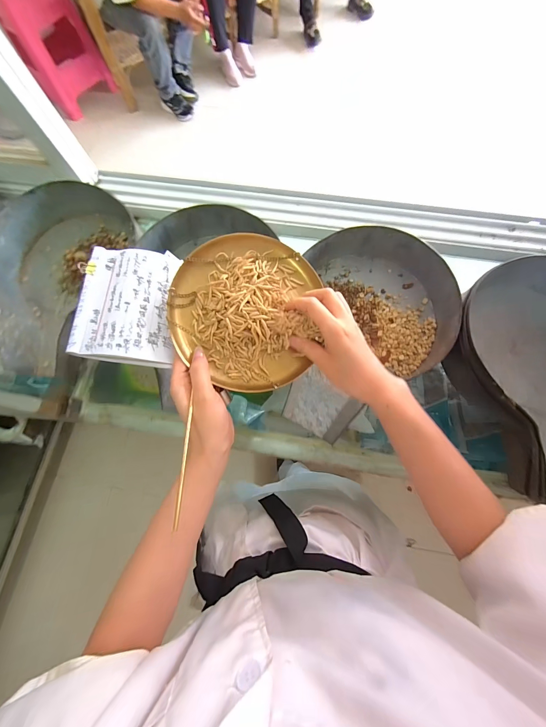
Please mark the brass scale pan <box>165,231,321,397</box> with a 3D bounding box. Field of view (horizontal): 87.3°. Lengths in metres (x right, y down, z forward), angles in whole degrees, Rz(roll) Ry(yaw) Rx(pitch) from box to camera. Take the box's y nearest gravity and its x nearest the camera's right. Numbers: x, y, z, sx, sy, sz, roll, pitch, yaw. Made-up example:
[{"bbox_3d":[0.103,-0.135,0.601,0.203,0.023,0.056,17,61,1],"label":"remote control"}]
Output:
[{"bbox_3d":[-0.030,-0.060,0.330,0.162,0.022,0.176,2,86,-12],"label":"brass scale pan"}]

